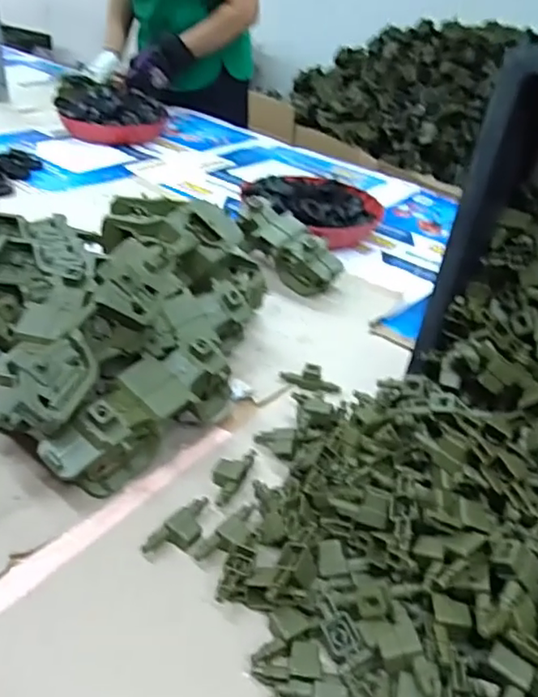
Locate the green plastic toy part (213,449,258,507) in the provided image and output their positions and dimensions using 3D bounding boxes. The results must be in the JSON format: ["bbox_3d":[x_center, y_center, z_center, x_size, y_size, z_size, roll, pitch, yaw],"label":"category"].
[{"bbox_3d":[-0.034,0.110,0.528,0.027,0.015,0.069,18,37,15],"label":"green plastic toy part"}]

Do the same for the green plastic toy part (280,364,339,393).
[{"bbox_3d":[0.047,0.031,0.657,0.067,0.029,0.018,12,36,7],"label":"green plastic toy part"}]

